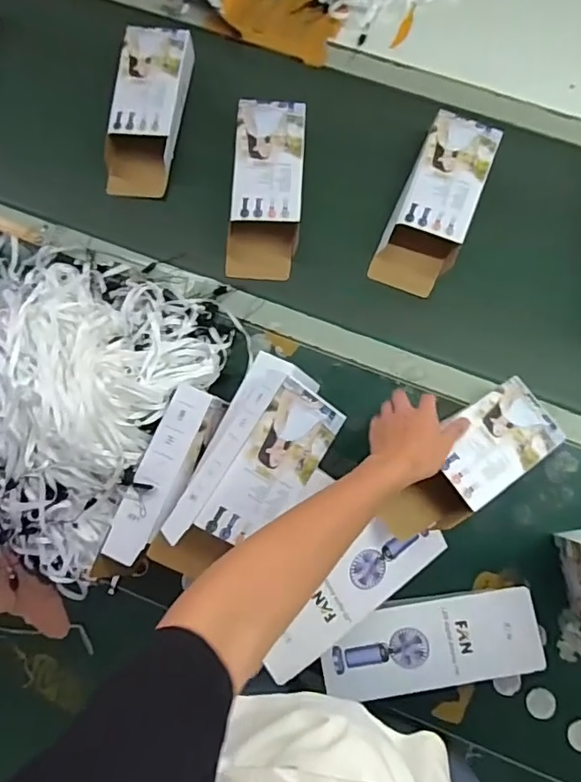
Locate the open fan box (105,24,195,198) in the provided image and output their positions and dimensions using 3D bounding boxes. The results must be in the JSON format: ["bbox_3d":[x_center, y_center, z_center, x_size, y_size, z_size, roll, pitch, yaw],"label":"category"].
[{"bbox_3d":[-0.214,-0.425,0.783,0.099,0.053,0.243,9,82,4],"label":"open fan box"}]

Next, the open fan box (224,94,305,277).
[{"bbox_3d":[-0.034,-0.293,0.766,0.104,0.082,0.246,5,78,3],"label":"open fan box"}]

